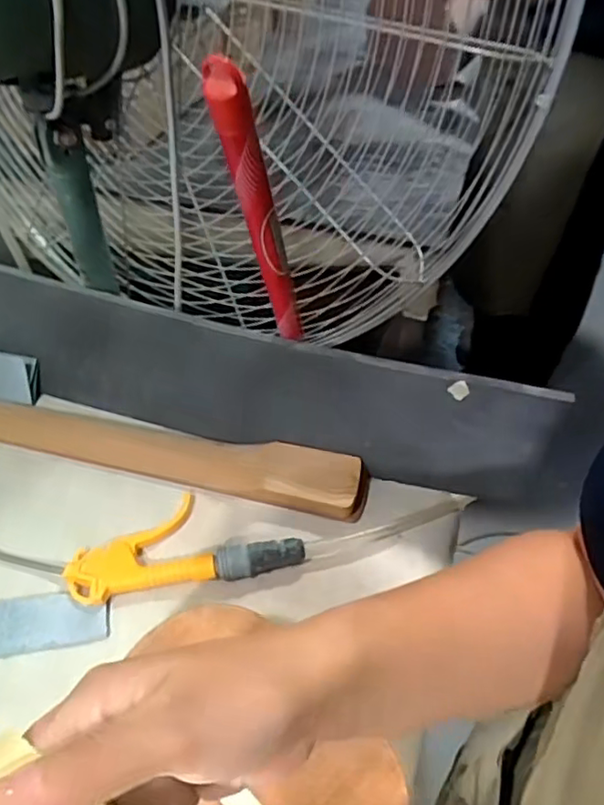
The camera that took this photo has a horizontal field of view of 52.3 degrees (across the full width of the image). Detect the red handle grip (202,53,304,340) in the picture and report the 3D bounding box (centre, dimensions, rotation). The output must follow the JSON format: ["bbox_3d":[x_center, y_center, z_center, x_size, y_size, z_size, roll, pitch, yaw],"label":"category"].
[{"bbox_3d":[-0.026,-0.118,0.427,0.024,0.262,0.018,18,71,15],"label":"red handle grip"}]

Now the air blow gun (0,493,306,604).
[{"bbox_3d":[-0.143,0.125,0.535,0.276,0.028,0.084,-8,47,-7],"label":"air blow gun"}]

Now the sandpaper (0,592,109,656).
[{"bbox_3d":[-0.217,0.177,0.498,0.115,0.010,0.047,-5,53,-10],"label":"sandpaper"}]

